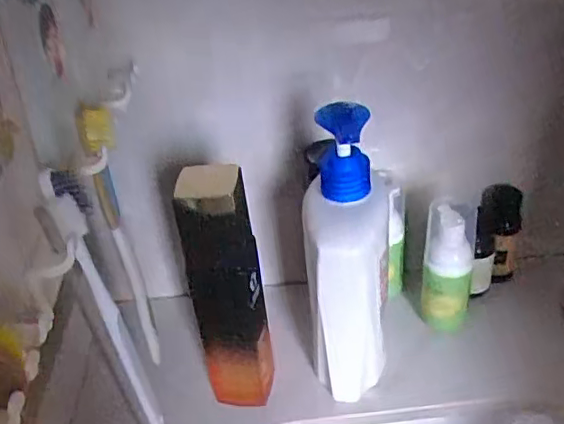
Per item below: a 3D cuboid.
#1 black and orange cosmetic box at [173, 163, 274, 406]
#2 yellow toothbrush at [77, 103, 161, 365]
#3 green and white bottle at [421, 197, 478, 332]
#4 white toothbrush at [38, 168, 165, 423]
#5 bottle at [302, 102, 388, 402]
[{"bbox_3d":[-0.033,0.051,0.377,0.043,0.170,0.035,-6,35,-3],"label":"black and orange cosmetic box"},{"bbox_3d":[-0.084,0.020,0.325,0.014,0.164,0.013,-20,38,-21],"label":"yellow toothbrush"},{"bbox_3d":[0.120,0.042,0.437,0.033,0.107,0.030,1,36,7],"label":"green and white bottle"},{"bbox_3d":[-0.078,0.054,0.279,0.019,0.167,0.016,-16,37,-17],"label":"white toothbrush"},{"bbox_3d":[0.040,0.030,0.374,0.047,0.183,0.054,-2,35,3],"label":"bottle"}]

